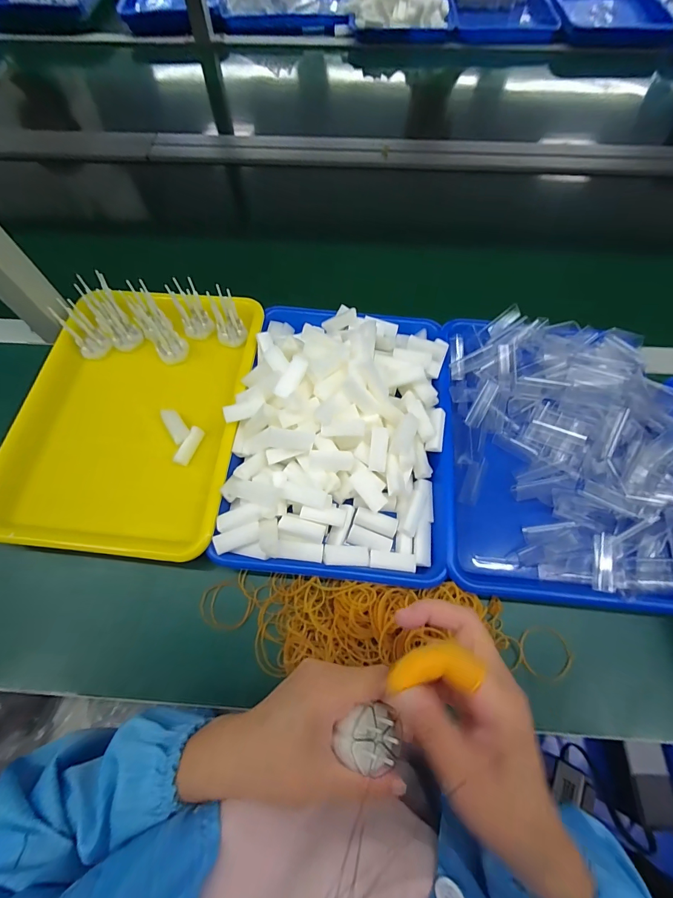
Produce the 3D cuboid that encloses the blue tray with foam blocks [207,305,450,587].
[{"bbox_3d":[0.007,-0.034,0.402,0.227,0.069,0.319,6,65,3],"label":"blue tray with foam blocks"}]

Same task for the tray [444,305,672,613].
[{"bbox_3d":[0.246,-0.008,0.403,0.242,0.054,0.318,6,66,3],"label":"tray"}]

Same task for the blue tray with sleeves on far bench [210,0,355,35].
[{"bbox_3d":[-0.137,-1.137,0.939,0.336,0.080,0.227,-1,65,0],"label":"blue tray with sleeves on far bench"}]

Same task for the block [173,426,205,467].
[{"bbox_3d":[-0.167,-0.003,0.423,0.012,0.013,0.047,18,67,9],"label":"block"}]

